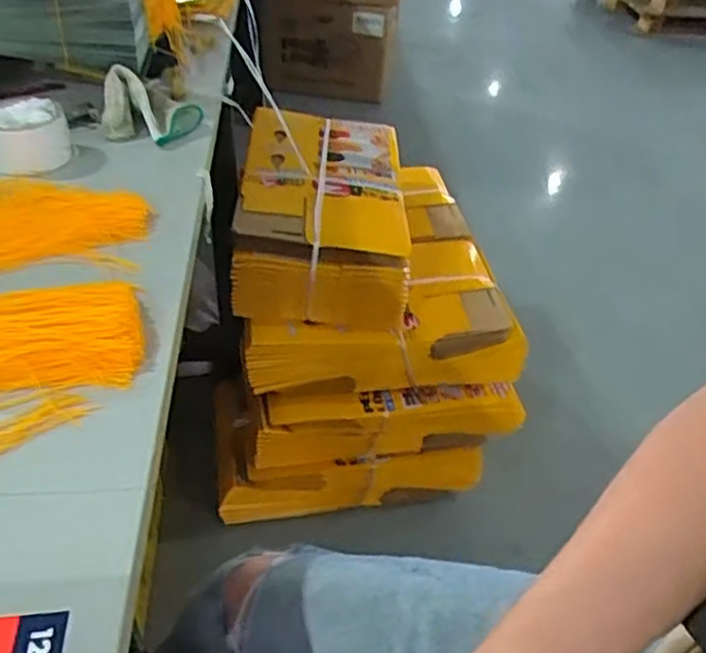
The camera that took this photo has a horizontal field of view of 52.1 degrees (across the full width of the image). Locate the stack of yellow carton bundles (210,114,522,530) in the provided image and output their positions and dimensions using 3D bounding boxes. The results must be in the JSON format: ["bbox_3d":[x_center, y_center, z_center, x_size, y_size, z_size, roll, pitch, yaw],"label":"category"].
[{"bbox_3d":[0.000,-0.035,1.332,0.505,0.517,0.487,-3,40,-9],"label":"stack of yellow carton bundles"}]

